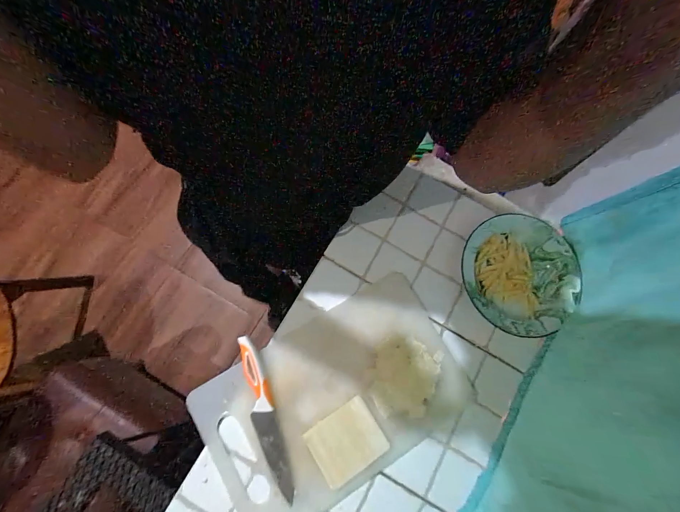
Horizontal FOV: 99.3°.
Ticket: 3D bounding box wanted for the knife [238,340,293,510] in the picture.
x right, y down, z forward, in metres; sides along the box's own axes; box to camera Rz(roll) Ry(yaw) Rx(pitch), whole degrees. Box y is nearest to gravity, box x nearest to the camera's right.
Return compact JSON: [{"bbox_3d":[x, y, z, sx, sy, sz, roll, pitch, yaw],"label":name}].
[{"bbox_3d":[-0.117,0.244,0.438,0.035,0.028,0.240,-15,78,-7],"label":"knife"}]

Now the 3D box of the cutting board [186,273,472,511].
[{"bbox_3d":[-0.011,0.217,0.460,0.400,0.015,0.266,-31,79,-8],"label":"cutting board"}]

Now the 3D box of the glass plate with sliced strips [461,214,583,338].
[{"bbox_3d":[0.313,0.030,0.506,0.197,0.023,0.204,1,77,-3],"label":"glass plate with sliced strips"}]

